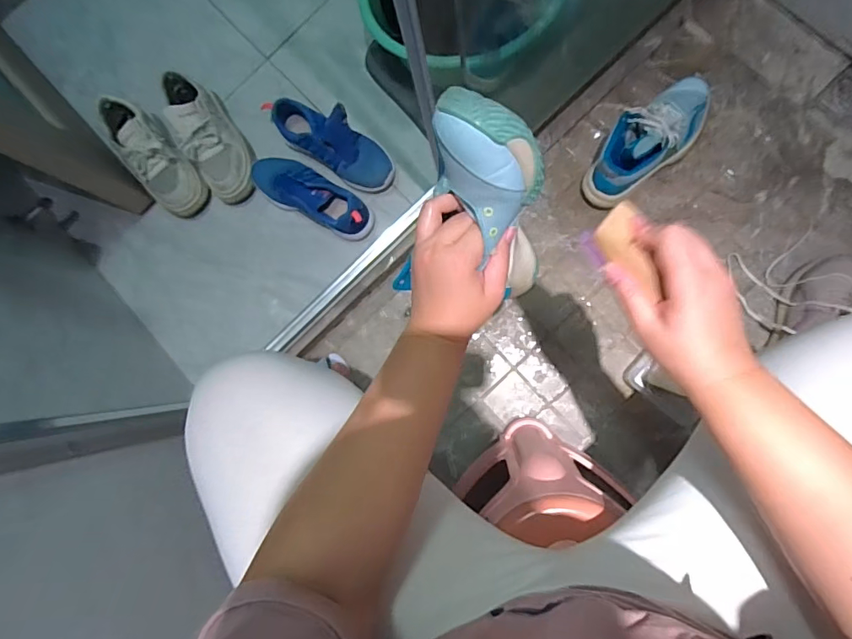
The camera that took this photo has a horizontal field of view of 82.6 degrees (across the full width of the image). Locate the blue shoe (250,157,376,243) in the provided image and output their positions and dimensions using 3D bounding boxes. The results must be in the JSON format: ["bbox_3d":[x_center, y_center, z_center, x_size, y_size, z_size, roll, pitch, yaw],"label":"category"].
[{"bbox_3d":[-0.237,-0.255,0.980,0.277,0.095,0.094,27,87,8],"label":"blue shoe"}]

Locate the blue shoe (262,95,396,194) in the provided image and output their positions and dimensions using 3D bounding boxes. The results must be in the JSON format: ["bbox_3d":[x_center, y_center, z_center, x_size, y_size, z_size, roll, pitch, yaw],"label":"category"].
[{"bbox_3d":[-0.190,-0.356,0.961,0.270,0.114,0.099,35,89,9],"label":"blue shoe"}]

